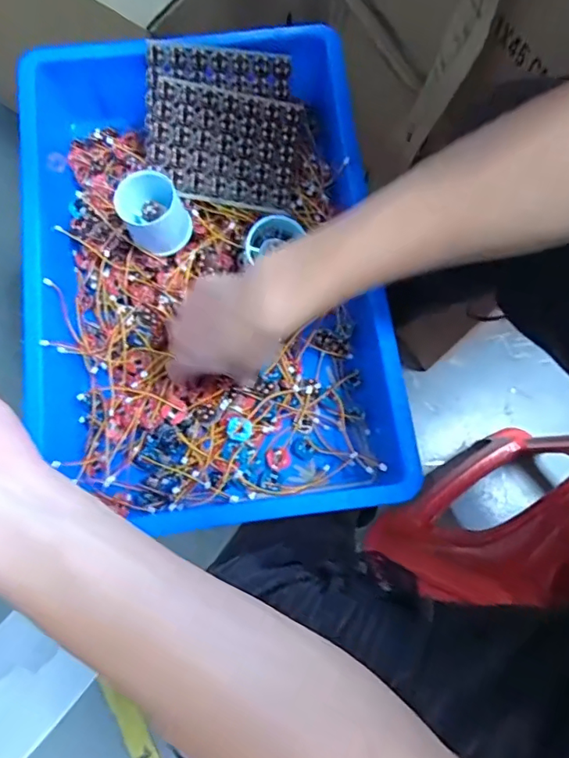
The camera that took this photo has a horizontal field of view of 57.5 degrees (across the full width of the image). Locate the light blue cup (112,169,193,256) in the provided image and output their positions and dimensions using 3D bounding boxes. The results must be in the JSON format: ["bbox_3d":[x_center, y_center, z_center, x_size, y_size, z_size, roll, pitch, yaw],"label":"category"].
[{"bbox_3d":[-0.115,-0.147,0.459,0.054,0.044,0.055,0,76,-1],"label":"light blue cup"}]

